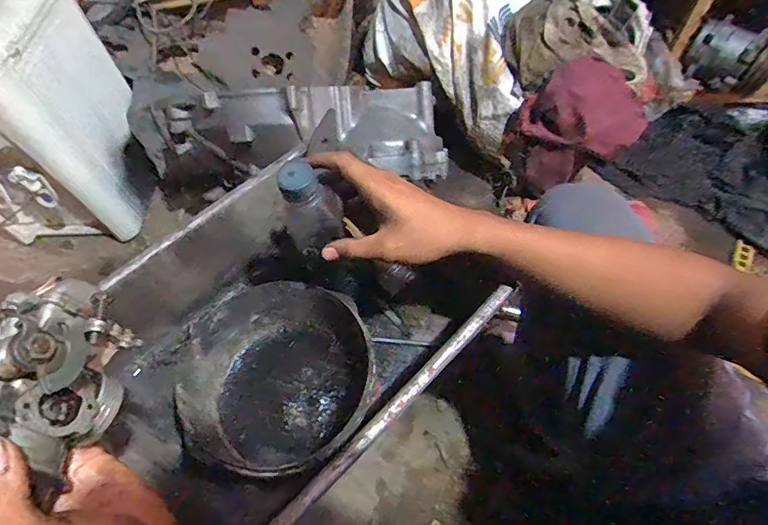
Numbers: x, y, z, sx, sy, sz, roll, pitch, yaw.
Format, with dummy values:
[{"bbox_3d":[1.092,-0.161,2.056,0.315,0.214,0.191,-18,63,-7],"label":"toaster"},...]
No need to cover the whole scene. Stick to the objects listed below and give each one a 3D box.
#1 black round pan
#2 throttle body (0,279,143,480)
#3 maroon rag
[{"bbox_3d":[-0.121,0.114,0.524,0.211,0.049,0.212,-2,58,3],"label":"black round pan"},{"bbox_3d":[-0.177,0.054,0.238,0.065,0.074,0.091,8,59,8],"label":"throttle body"},{"bbox_3d":[0.384,-0.269,0.936,0.243,0.205,0.137,-19,59,-8],"label":"maroon rag"}]

